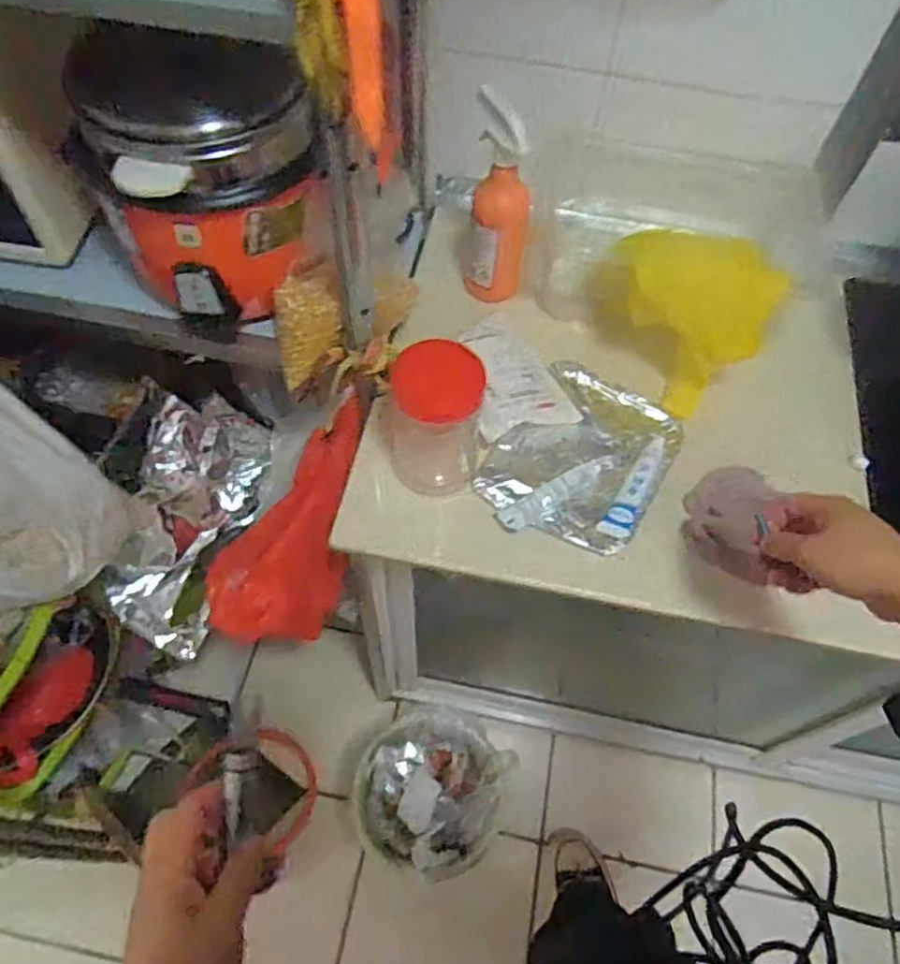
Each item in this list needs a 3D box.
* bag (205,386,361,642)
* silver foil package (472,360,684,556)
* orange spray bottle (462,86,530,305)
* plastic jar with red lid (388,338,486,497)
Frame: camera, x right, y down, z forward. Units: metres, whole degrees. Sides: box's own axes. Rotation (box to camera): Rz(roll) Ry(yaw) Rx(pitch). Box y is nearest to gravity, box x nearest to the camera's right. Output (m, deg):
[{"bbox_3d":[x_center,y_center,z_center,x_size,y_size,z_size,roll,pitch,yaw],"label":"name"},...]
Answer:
[{"bbox_3d":[-0.186,0.055,0.904,0.164,0.376,0.102,45,30,22],"label":"bag"},{"bbox_3d":[0.139,-0.026,0.765,0.169,0.023,0.215,27,62,13],"label":"silver foil package"},{"bbox_3d":[0.054,-0.301,0.800,0.071,0.216,0.066,8,59,3],"label":"orange spray bottle"},{"bbox_3d":[-0.013,-0.057,0.694,0.083,0.147,0.077,1,59,-2],"label":"plastic jar with red lid"}]

